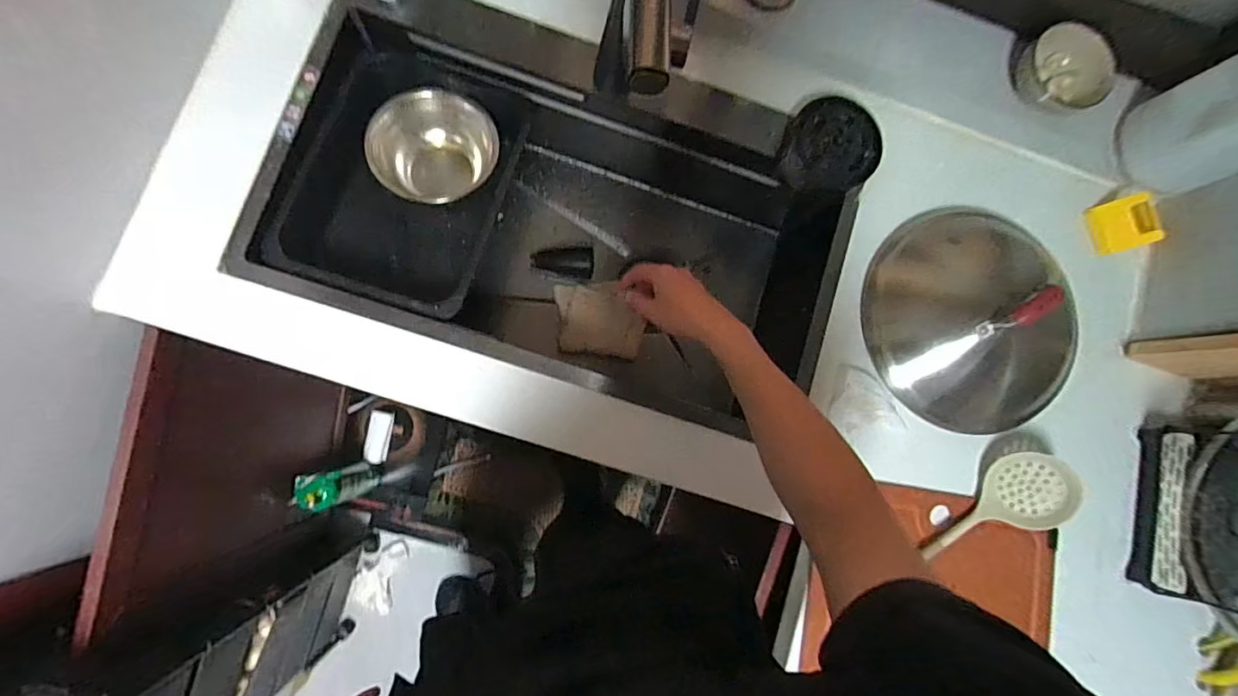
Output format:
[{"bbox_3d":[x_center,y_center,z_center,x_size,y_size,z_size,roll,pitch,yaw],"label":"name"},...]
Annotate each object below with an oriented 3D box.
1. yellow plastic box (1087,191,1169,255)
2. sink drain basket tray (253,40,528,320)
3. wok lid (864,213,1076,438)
[{"bbox_3d":[0.722,-0.176,0.784,0.026,0.090,0.073,-19,87,-8],"label":"yellow plastic box"},{"bbox_3d":[-0.288,-0.222,0.757,0.254,0.116,0.333,17,83,-5],"label":"sink drain basket tray"},{"bbox_3d":[0.461,-0.040,0.701,0.249,0.103,0.298,-11,86,-8],"label":"wok lid"}]

